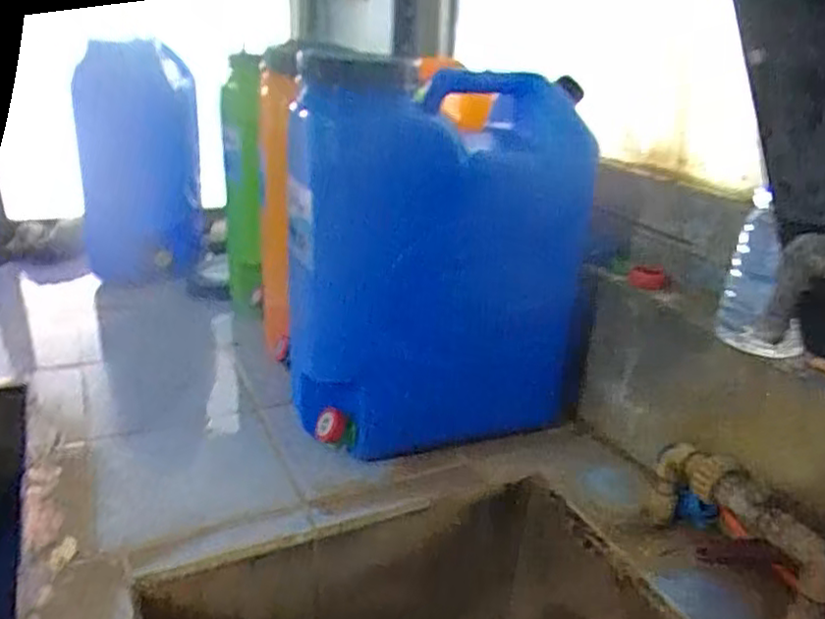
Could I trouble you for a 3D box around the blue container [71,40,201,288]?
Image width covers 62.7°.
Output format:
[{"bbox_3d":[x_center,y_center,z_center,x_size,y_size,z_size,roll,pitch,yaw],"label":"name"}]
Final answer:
[{"bbox_3d":[-0.490,-0.250,1.225,0.204,0.404,0.182,-5,24,-18],"label":"blue container"}]

